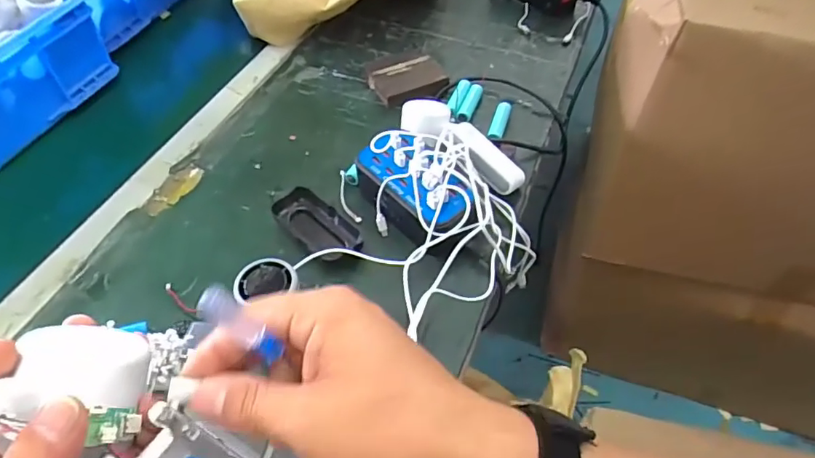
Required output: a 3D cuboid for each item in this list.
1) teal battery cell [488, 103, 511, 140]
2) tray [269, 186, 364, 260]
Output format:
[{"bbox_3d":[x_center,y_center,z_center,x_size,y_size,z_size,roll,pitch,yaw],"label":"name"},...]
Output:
[{"bbox_3d":[0.120,-0.139,0.685,0.020,0.013,0.069,15,53,11],"label":"teal battery cell"},{"bbox_3d":[-0.096,-0.002,0.578,0.049,0.028,0.110,-36,60,-26],"label":"tray"}]

